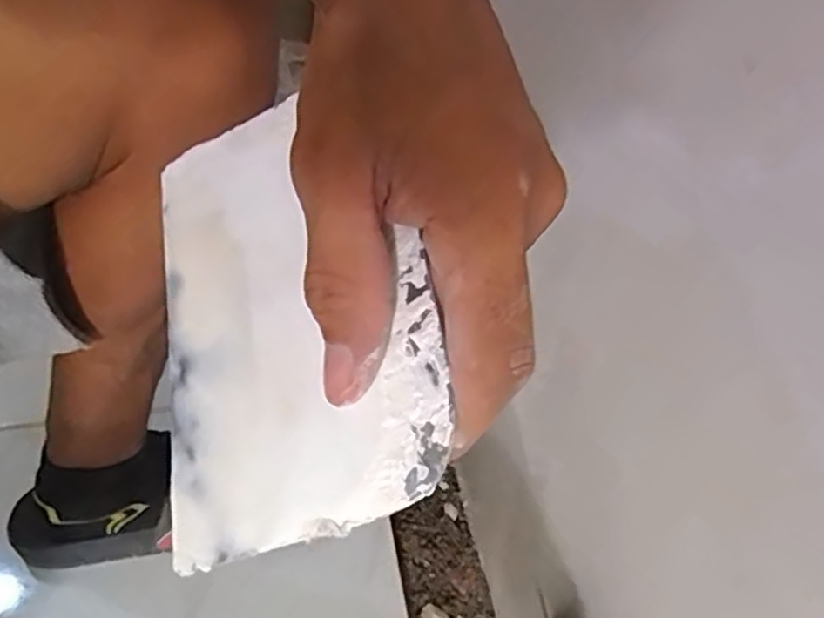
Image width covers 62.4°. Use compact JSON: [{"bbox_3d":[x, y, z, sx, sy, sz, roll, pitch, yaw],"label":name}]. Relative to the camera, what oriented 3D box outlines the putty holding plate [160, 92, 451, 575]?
[{"bbox_3d":[-0.040,-0.003,0.205,0.092,0.005,0.139,-20,66,20],"label":"putty holding plate"}]

